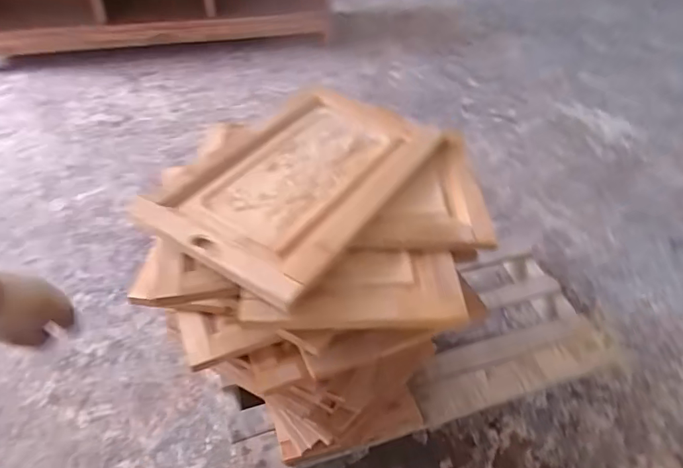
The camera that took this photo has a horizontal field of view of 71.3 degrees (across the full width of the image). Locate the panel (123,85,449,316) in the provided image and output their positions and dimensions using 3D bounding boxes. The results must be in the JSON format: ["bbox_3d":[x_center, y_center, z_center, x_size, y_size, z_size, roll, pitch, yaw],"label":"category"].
[{"bbox_3d":[-0.053,-0.108,0.824,0.300,0.031,0.497,27,49,22],"label":"panel"}]

